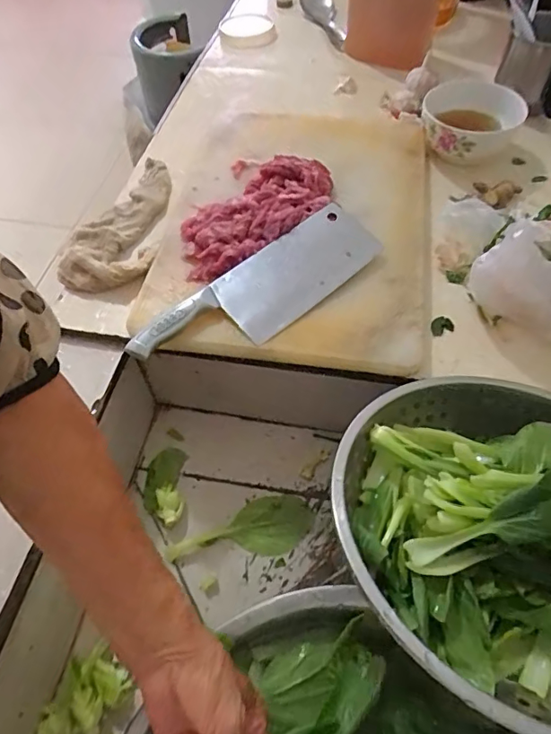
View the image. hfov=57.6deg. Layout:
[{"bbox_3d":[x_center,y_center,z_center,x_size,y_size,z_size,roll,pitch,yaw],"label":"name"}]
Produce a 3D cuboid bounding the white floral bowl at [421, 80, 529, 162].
[{"bbox_3d":[0.276,-0.344,0.709,0.131,0.069,0.133,9,56,7],"label":"white floral bowl"}]

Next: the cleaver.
[{"bbox_3d":[-0.011,-0.083,0.528,0.285,0.018,0.088,-36,62,-21],"label":"cleaver"}]

